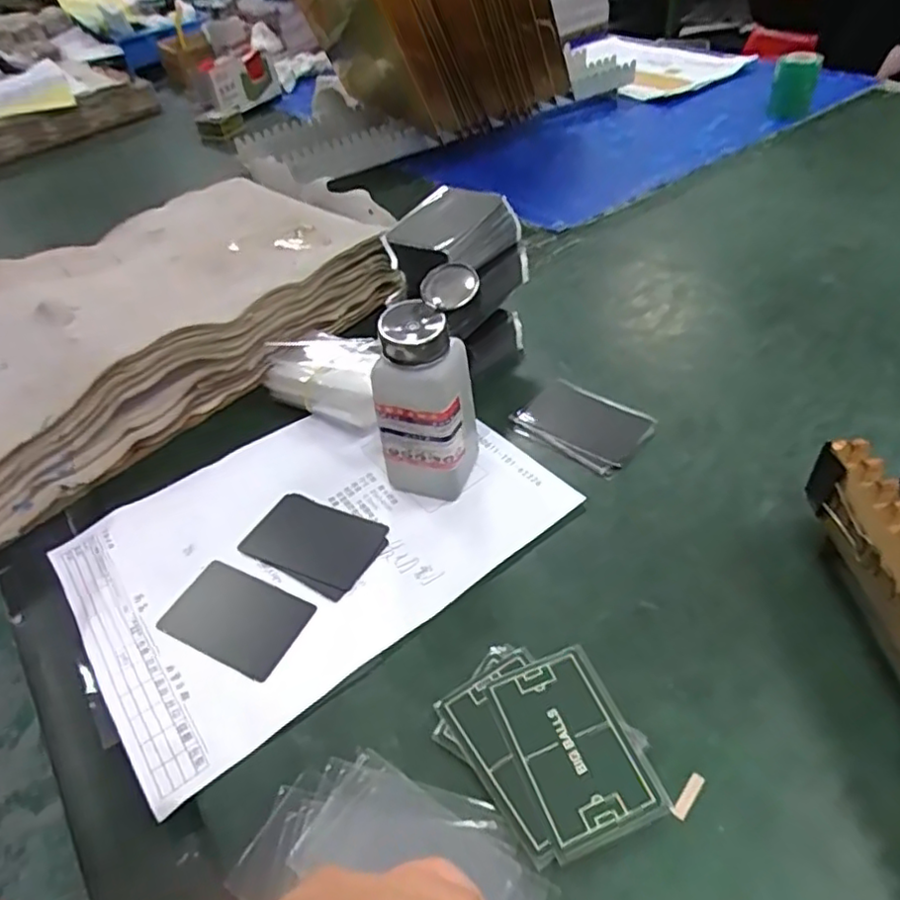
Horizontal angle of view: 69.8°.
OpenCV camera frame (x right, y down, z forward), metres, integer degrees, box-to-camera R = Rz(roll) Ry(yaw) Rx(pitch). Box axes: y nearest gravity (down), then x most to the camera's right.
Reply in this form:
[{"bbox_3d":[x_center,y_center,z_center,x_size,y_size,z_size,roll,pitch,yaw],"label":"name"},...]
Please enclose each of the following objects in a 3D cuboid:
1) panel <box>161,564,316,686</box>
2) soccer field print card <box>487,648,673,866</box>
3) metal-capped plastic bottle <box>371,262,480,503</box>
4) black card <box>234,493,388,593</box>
[{"bbox_3d":[-0.130,0.102,0.393,0.084,0.004,0.054,18,50,23],"label":"panel"},{"bbox_3d":[0.060,0.144,0.316,0.057,0.006,0.087,-21,45,-9],"label":"soccer field print card"},{"bbox_3d":[-0.013,-0.037,0.418,0.056,0.138,0.072,17,50,23],"label":"metal-capped plastic bottle"},{"bbox_3d":[-0.090,0.058,0.428,0.088,0.004,0.053,15,49,21],"label":"black card"}]

